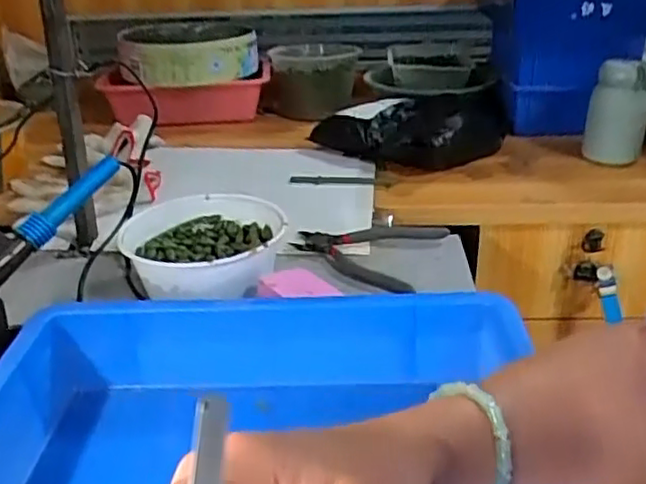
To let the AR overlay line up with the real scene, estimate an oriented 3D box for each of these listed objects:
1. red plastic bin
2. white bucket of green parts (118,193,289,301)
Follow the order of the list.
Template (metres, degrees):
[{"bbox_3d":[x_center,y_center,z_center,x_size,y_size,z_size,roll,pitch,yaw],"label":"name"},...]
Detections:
[{"bbox_3d":[-0.246,-0.269,1.240,0.314,0.102,0.217,-8,26,-9],"label":"red plastic bin"},{"bbox_3d":[-0.127,0.013,0.689,0.160,0.067,0.164,-3,26,1],"label":"white bucket of green parts"}]

